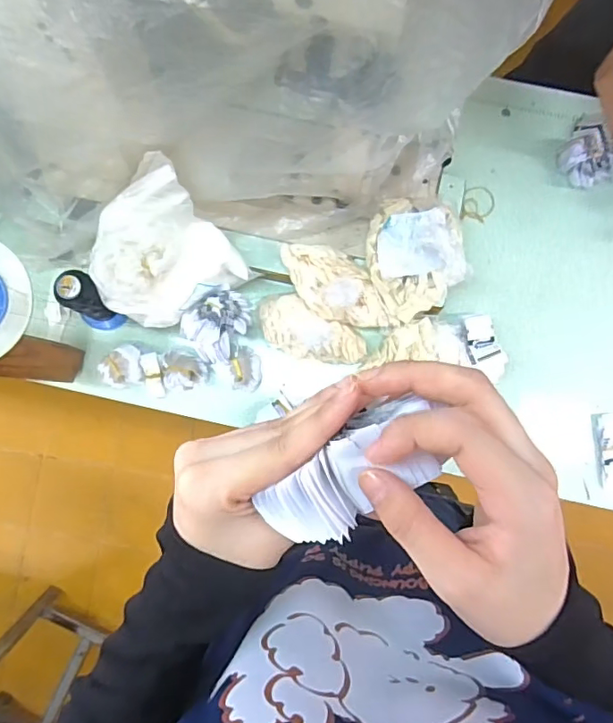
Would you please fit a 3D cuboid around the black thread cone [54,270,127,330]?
[{"bbox_3d":[-0.261,-0.072,0.642,0.051,0.107,0.056,0,87,1],"label":"black thread cone"}]

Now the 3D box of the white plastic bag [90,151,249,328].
[{"bbox_3d":[-0.175,-0.123,0.616,0.151,0.106,0.141,-39,87,-2],"label":"white plastic bag"}]

